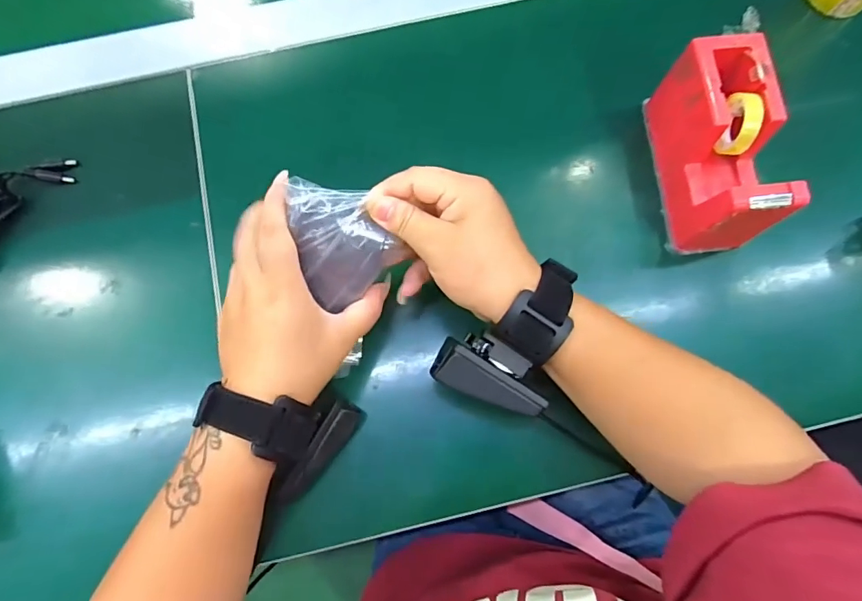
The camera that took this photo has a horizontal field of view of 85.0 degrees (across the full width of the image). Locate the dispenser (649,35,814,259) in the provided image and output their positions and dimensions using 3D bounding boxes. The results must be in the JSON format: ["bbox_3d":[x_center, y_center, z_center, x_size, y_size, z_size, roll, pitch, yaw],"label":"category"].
[{"bbox_3d":[0.203,-0.105,0.336,0.055,0.076,0.131,-5,75,0],"label":"dispenser"}]

